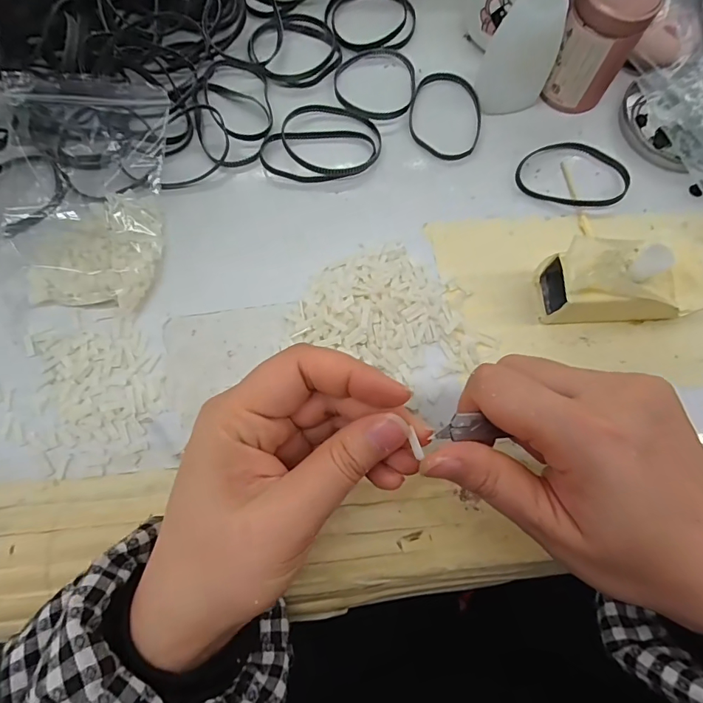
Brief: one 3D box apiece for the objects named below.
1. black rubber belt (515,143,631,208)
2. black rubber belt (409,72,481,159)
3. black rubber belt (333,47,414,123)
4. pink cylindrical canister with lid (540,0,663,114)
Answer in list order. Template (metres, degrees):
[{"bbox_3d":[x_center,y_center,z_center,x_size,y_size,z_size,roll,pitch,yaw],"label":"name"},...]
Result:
[{"bbox_3d":[0.143,-0.114,0.280,0.073,0.006,0.048,14,75,3],"label":"black rubber belt"},{"bbox_3d":[0.063,-0.159,0.292,0.048,0.004,0.066,7,74,1],"label":"black rubber belt"},{"bbox_3d":[0.016,-0.183,0.299,0.056,0.004,0.061,0,74,-1],"label":"black rubber belt"},{"bbox_3d":[0.149,-0.191,0.271,0.044,0.067,0.037,30,76,7],"label":"pink cylindrical canister with lid"}]

